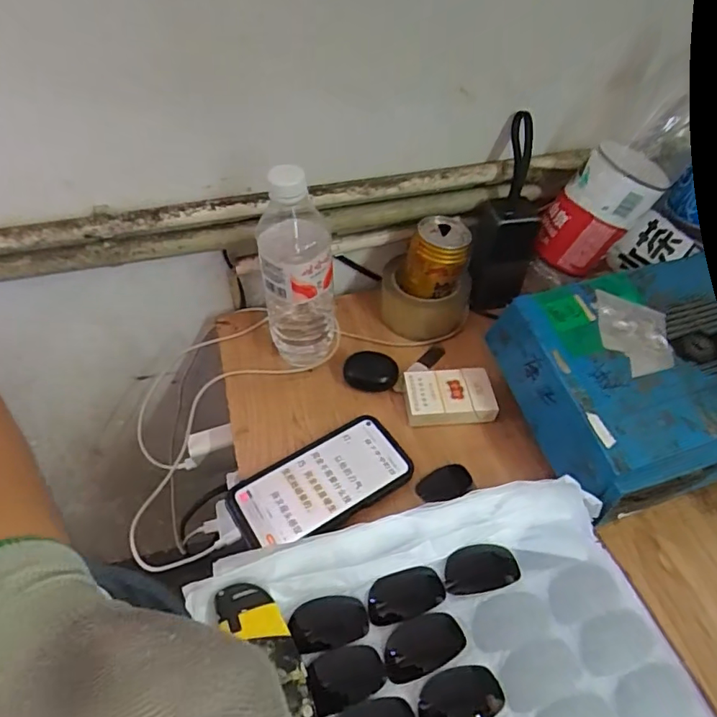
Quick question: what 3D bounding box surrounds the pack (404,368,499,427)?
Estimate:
[{"bbox_3d":[0.094,0.040,0.551,0.088,0.026,0.056,-1,49,-3],"label":"pack"}]

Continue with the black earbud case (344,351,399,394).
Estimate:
[{"bbox_3d":[0.014,0.014,0.574,0.057,0.024,0.038,11,49,8],"label":"black earbud case"}]

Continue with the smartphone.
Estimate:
[{"bbox_3d":[-0.031,0.116,0.492,0.160,0.014,0.080,-25,54,-22],"label":"smartphone"}]

